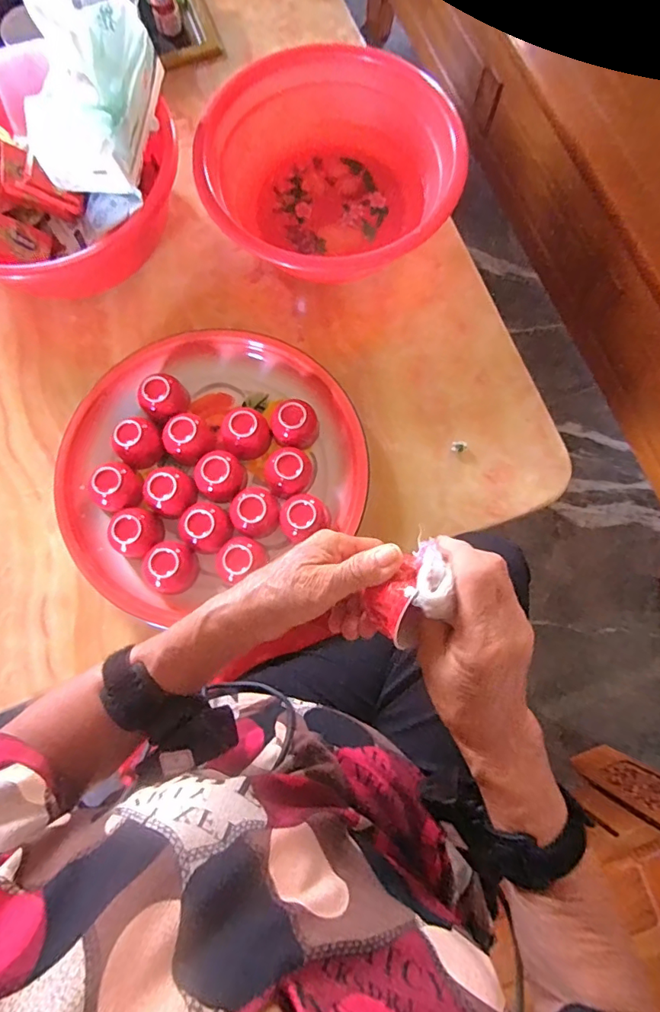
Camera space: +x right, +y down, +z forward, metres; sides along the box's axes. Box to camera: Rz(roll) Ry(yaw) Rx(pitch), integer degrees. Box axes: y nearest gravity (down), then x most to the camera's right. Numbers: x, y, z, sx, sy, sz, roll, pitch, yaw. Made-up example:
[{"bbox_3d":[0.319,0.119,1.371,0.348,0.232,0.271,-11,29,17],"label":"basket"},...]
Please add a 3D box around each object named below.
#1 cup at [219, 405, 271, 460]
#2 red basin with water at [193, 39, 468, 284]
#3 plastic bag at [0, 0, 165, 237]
[{"bbox_3d":[-0.095,-0.078,0.560,0.051,0.046,0.051,0,77,1],"label":"cup"},{"bbox_3d":[0.000,-0.386,0.597,0.288,0.107,0.278,0,77,1],"label":"red basin with water"},{"bbox_3d":[-0.245,-0.413,0.494,0.101,0.148,0.191,10,78,2],"label":"plastic bag"}]

